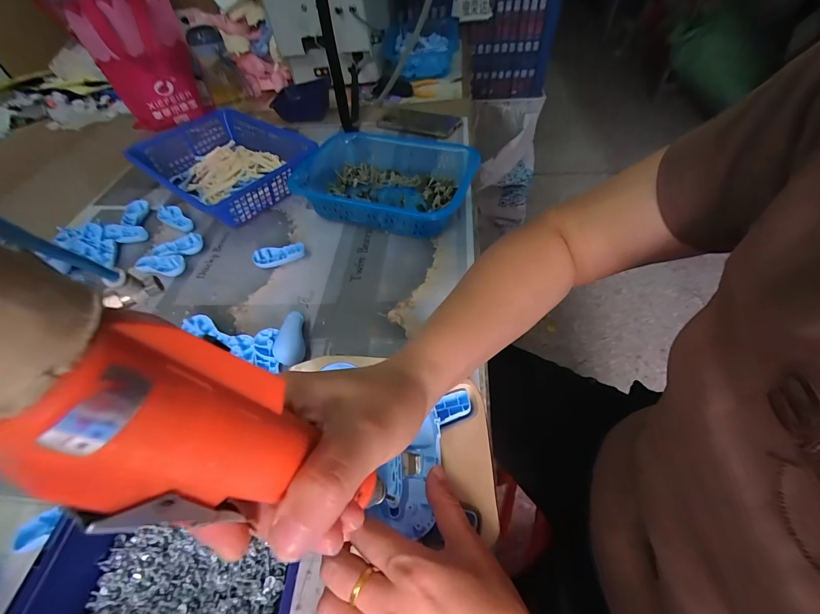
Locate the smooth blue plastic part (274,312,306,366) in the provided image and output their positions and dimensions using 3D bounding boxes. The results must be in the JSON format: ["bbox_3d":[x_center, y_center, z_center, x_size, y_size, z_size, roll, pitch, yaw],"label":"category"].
[{"bbox_3d":[-0.137,0.038,0.404,0.033,0.019,0.064,-13,51,-6],"label":"smooth blue plastic part"}]

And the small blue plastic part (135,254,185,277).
[{"bbox_3d":[-0.353,-0.059,0.500,0.068,0.012,0.034,3,51,7],"label":"small blue plastic part"}]

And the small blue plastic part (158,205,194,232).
[{"bbox_3d":[-0.376,-0.143,0.569,0.075,0.007,0.031,29,70,13],"label":"small blue plastic part"}]

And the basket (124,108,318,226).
[{"bbox_3d":[-0.320,-0.244,0.613,0.272,0.074,0.209,31,59,26],"label":"basket"}]

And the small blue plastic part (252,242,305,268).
[{"bbox_3d":[-0.183,-0.073,0.497,0.068,0.024,0.031,-17,51,-9],"label":"small blue plastic part"}]

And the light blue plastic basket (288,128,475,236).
[{"bbox_3d":[-0.044,-0.190,0.549,0.275,0.075,0.196,14,53,15],"label":"light blue plastic basket"}]

